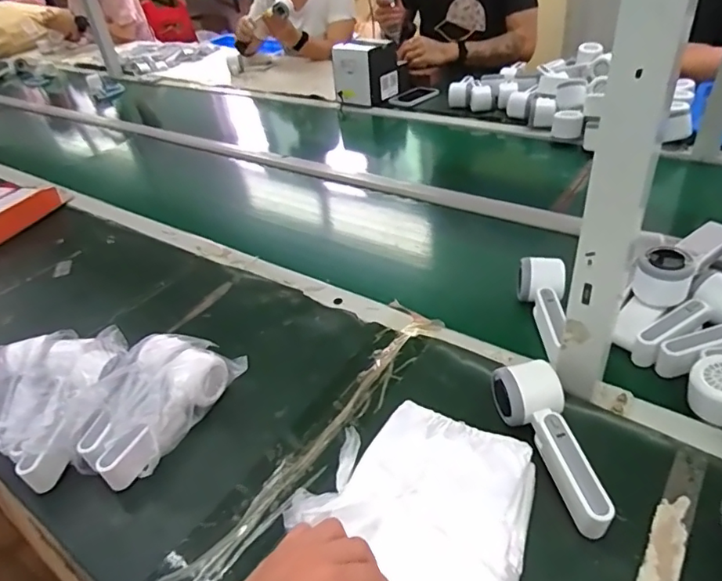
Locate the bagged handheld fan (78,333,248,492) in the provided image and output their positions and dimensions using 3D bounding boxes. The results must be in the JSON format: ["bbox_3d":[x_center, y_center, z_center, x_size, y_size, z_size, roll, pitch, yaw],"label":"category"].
[{"bbox_3d":[-0.229,0.118,0.575,0.116,0.073,0.188,11,41,22],"label":"bagged handheld fan"}]

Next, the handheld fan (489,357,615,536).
[{"bbox_3d":[0.176,0.143,0.479,0.056,0.058,0.158,-10,38,-3],"label":"handheld fan"}]

